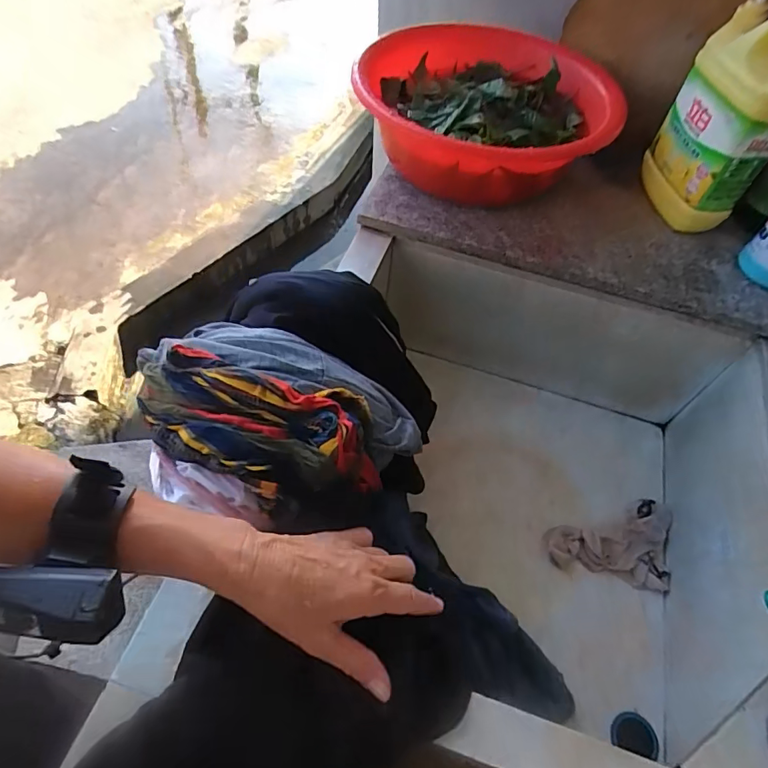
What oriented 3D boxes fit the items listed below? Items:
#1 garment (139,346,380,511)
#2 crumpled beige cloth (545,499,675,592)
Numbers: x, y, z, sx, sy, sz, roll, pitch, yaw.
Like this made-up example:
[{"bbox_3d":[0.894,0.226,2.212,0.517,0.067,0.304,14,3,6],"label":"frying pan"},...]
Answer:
[{"bbox_3d":[-0.106,0.038,0.412,0.208,0.065,0.103,15,55,7],"label":"garment"},{"bbox_3d":[0.291,0.193,0.638,0.148,0.018,0.116,15,55,7],"label":"crumpled beige cloth"}]

